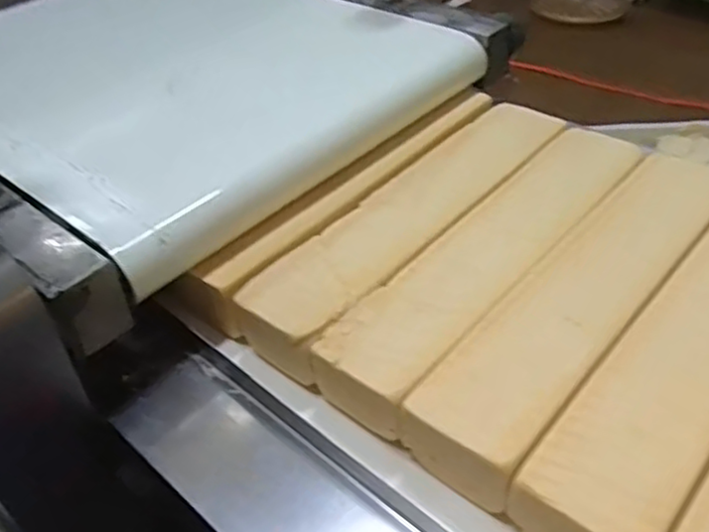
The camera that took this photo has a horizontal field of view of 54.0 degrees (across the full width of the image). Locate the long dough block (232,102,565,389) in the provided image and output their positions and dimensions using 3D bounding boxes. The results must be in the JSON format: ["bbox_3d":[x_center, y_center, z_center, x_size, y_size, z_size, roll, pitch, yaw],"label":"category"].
[{"bbox_3d":[0.055,-0.036,0.596,0.081,0.051,0.355,29,50,32],"label":"long dough block"}]

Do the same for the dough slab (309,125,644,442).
[{"bbox_3d":[0.114,-0.007,0.554,0.081,0.049,0.352,28,50,32],"label":"dough slab"}]

